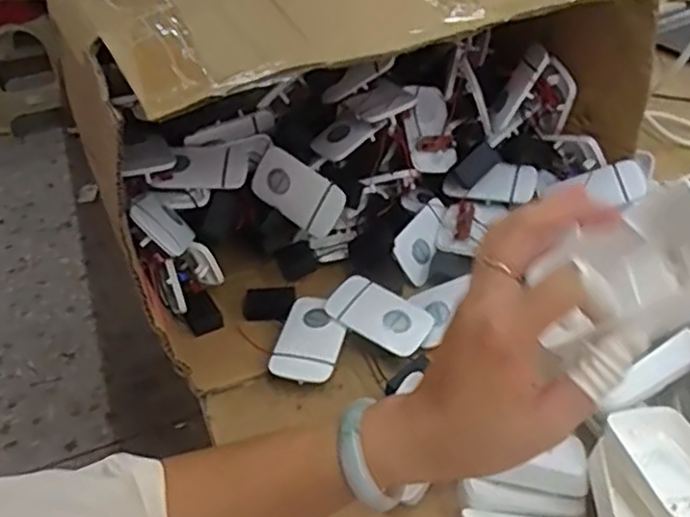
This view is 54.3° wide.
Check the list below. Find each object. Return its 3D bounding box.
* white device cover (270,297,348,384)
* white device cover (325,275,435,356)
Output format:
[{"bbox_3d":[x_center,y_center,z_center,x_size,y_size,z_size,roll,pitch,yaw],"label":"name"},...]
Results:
[{"bbox_3d":[-0.032,0.074,0.620,0.060,0.014,0.085,8,41,13],"label":"white device cover"},{"bbox_3d":[0.032,0.052,0.630,0.095,0.013,0.056,25,47,29],"label":"white device cover"}]

